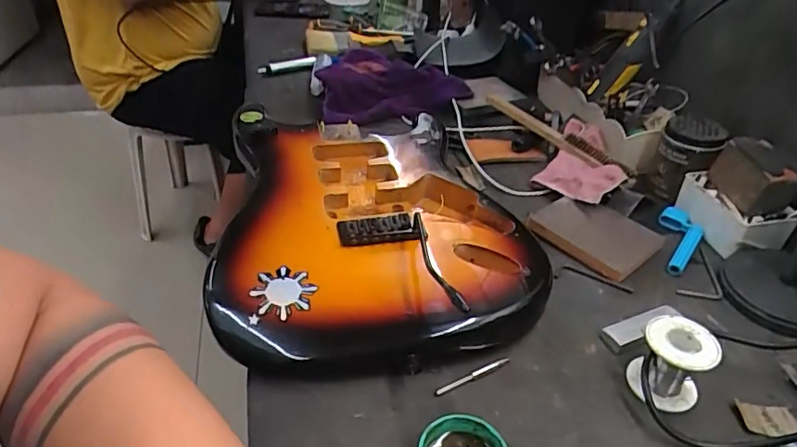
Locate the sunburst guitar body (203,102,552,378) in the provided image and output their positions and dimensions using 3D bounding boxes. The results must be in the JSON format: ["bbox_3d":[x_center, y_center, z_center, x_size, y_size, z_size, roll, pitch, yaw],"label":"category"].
[{"bbox_3d":[-0.050,-0.015,0.578,0.301,0.057,0.407,-9,38,-15],"label":"sunburst guitar body"}]

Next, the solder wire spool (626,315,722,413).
[{"bbox_3d":[0.219,0.111,0.427,0.051,0.055,0.052,2,36,-1],"label":"solder wire spool"}]

